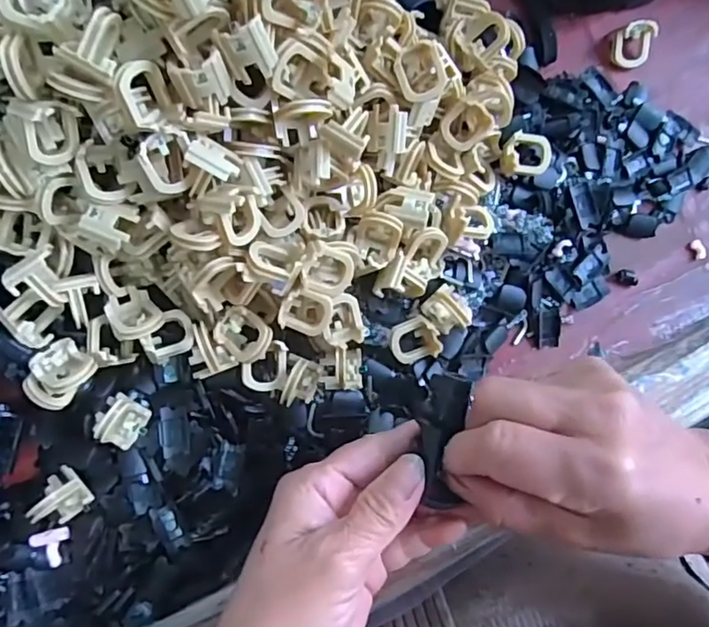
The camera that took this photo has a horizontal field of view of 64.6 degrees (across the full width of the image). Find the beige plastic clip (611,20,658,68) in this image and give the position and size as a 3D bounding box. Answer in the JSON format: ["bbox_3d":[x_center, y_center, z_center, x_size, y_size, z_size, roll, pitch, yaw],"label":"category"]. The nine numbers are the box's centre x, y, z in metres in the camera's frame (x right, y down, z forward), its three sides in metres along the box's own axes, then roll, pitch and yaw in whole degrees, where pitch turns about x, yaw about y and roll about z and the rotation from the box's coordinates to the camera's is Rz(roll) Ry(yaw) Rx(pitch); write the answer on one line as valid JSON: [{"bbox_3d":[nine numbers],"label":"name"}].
[{"bbox_3d":[0.168,-0.162,0.337,0.025,0.012,0.025,-2,126,-3],"label":"beige plastic clip"}]

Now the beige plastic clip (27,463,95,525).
[{"bbox_3d":[-0.136,0.086,0.259,0.022,0.020,0.023,-34,90,-8],"label":"beige plastic clip"}]

